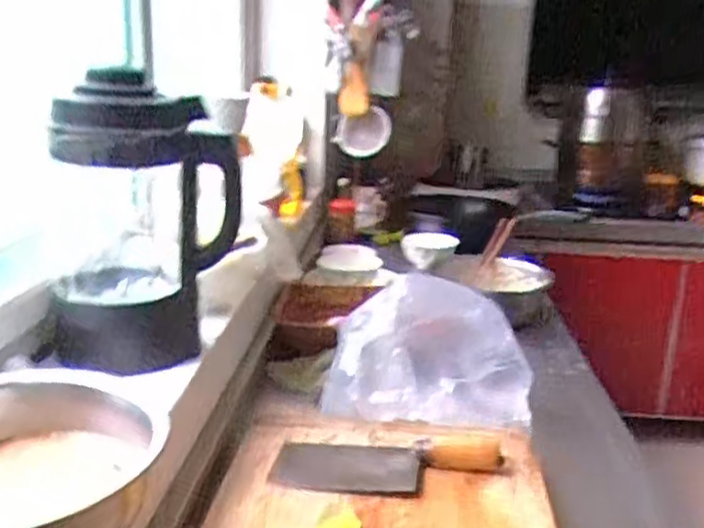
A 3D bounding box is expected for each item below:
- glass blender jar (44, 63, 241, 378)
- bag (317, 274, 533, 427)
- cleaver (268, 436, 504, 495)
[{"bbox_3d":[-0.219,-0.045,0.725,0.122,0.289,0.163,14,21,33],"label":"glass blender jar"},{"bbox_3d":[0.100,0.096,0.850,0.253,0.169,0.130,2,17,0],"label":"bag"},{"bbox_3d":[0.039,0.206,0.721,0.238,0.021,0.095,3,17,1],"label":"cleaver"}]

